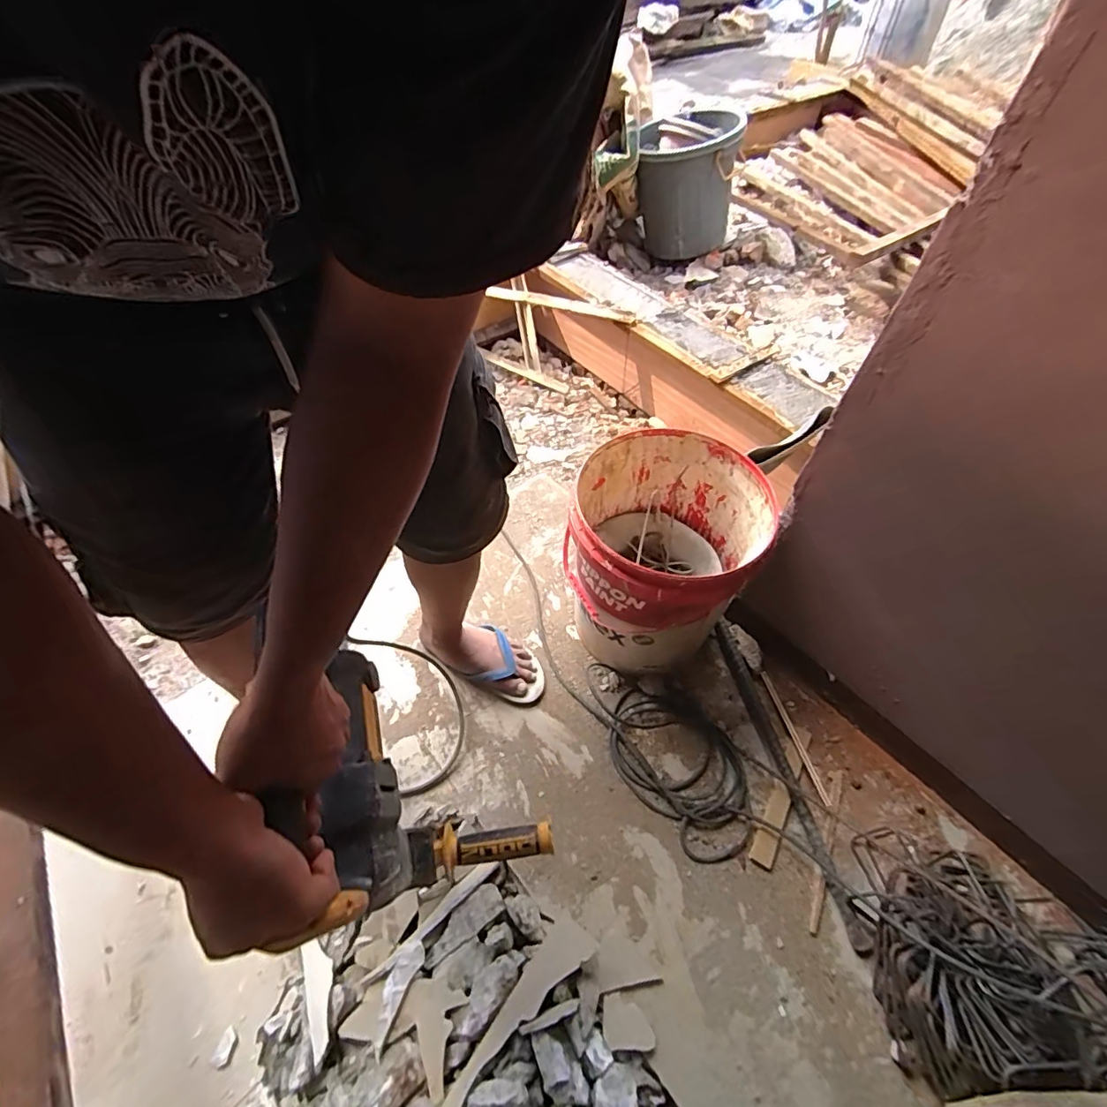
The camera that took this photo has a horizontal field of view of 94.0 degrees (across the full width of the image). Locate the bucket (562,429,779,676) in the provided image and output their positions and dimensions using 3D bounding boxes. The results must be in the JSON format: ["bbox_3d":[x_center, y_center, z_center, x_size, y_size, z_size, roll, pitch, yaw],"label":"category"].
[{"bbox_3d":[0.175,0.013,0.924,0.290,0.350,0.310,1,53,-1],"label":"bucket"}]

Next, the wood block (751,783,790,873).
[{"bbox_3d":[0.354,0.441,0.838,0.034,0.012,0.129,25,57,16],"label":"wood block"}]

